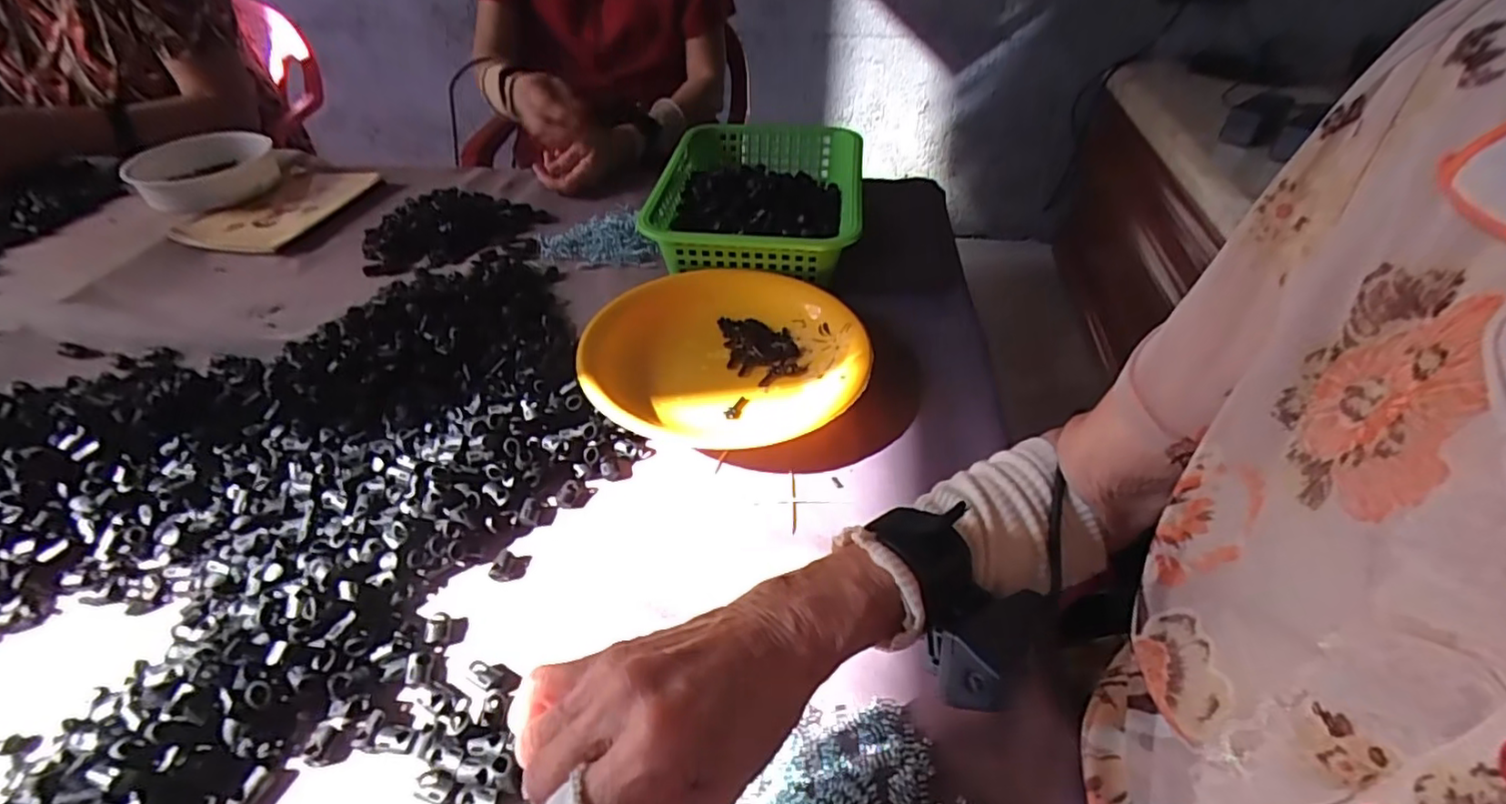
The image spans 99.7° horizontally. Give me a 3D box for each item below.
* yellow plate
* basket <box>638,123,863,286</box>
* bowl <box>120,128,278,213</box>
[{"bbox_3d":[-0.027,-0.045,0.571,0.248,0.040,0.222,-15,45,-15],"label":"yellow plate"},{"bbox_3d":[0.011,-0.233,0.744,0.216,0.081,0.308,5,43,5],"label":"basket"},{"bbox_3d":[-0.743,-0.317,0.867,0.162,0.049,0.162,30,51,28],"label":"bowl"}]

